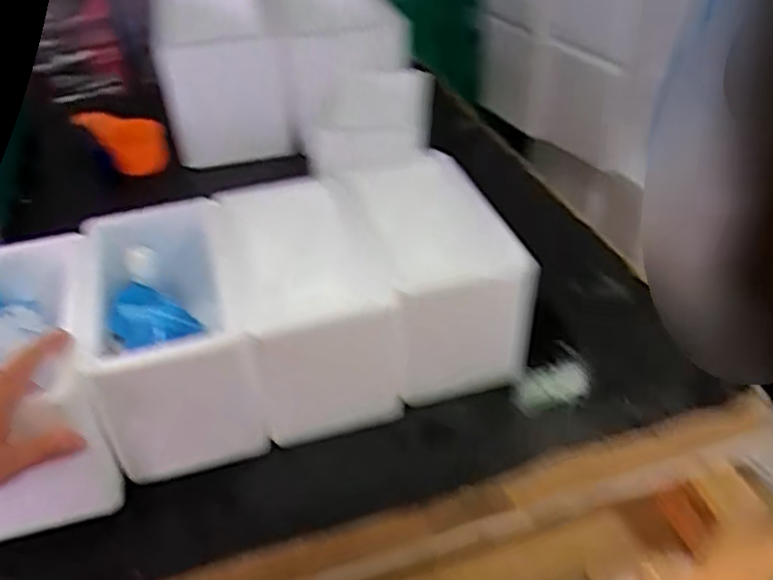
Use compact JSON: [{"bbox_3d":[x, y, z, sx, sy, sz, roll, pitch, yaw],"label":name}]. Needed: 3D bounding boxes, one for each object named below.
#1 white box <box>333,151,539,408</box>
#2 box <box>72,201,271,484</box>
[{"bbox_3d":[0.049,-0.027,0.716,0.125,0.142,0.266,-10,38,-7],"label":"white box"},{"bbox_3d":[-0.197,0.050,0.638,0.130,0.150,0.226,-16,39,-15],"label":"box"}]

